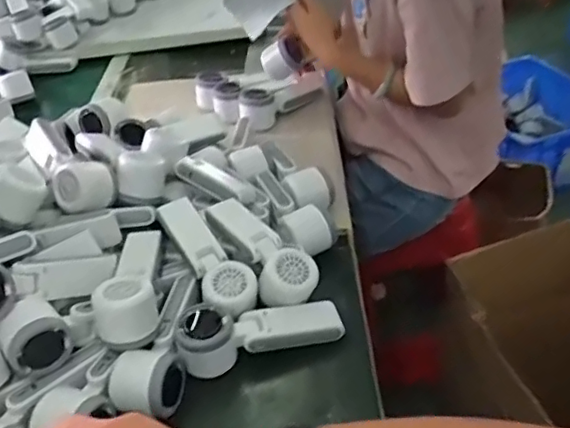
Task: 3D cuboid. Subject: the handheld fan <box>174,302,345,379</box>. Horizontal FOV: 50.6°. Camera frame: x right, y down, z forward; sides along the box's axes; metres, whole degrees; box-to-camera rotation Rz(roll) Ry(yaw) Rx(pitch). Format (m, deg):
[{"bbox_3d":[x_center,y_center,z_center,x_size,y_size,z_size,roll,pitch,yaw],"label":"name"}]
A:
[{"bbox_3d":[-0.027,0.113,0.622,0.167,0.050,0.062,-14,37,-8],"label":"handheld fan"}]

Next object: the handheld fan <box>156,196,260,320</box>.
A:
[{"bbox_3d":[-0.089,0.046,0.674,0.056,0.053,0.165,-26,41,-23],"label":"handheld fan"}]

